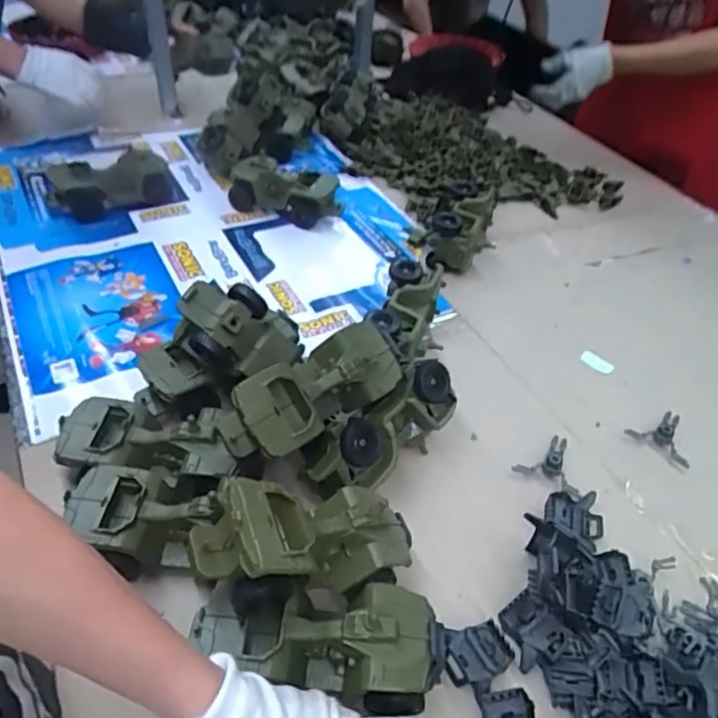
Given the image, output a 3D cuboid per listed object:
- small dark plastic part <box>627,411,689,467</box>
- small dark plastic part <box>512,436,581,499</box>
[{"bbox_3d":[0.362,0.087,0.711,0.073,0.013,0.065,28,48,22],"label":"small dark plastic part"},{"bbox_3d":[0.220,0.111,0.666,0.071,0.013,0.076,26,47,20],"label":"small dark plastic part"}]

